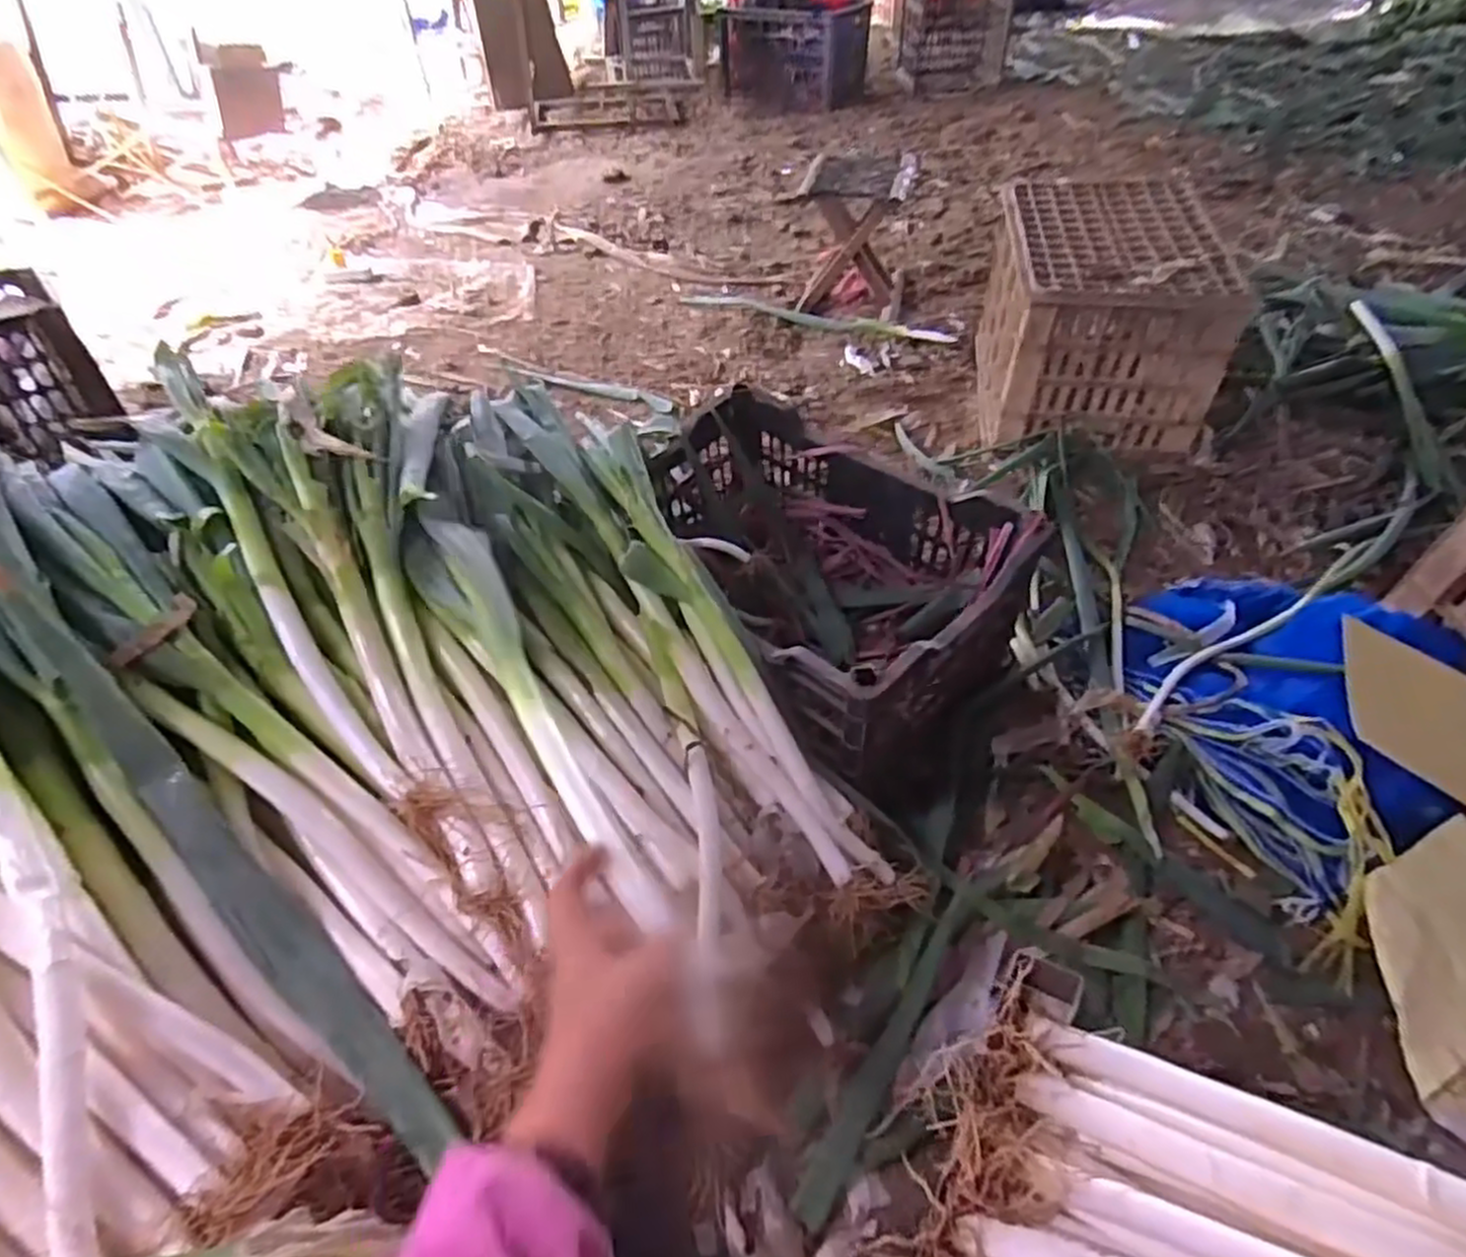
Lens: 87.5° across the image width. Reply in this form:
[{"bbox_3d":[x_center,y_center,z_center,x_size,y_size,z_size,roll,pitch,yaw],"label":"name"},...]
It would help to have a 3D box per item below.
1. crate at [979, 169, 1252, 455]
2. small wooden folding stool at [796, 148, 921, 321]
[{"bbox_3d":[0.651,-0.574,1.396,0.340,0.279,0.486,6,48,6],"label":"crate"},{"bbox_3d":[0.279,-0.892,1.745,0.236,0.285,0.219,11,50,12],"label":"small wooden folding stool"}]

